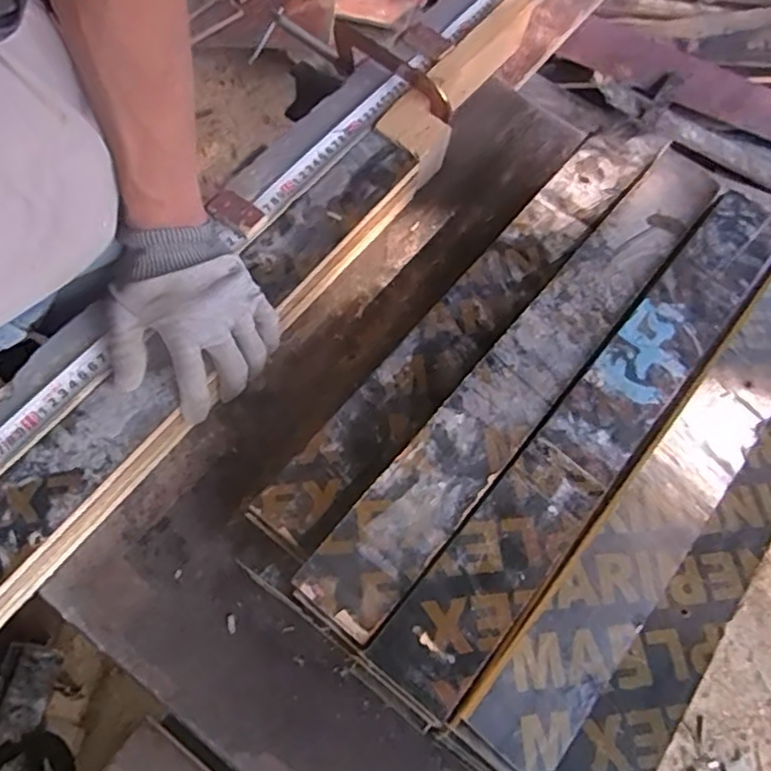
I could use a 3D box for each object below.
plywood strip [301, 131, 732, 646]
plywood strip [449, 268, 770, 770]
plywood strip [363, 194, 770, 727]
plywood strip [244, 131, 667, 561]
[{"bbox_3d":[0.120,-0.029,0.507,0.066,0.016,0.502,38,66,12],"label":"plywood strip"},{"bbox_3d":[0.224,0.058,0.493,0.073,0.016,0.494,42,68,4],"label":"plywood strip"},{"bbox_3d":[0.167,0.017,0.487,0.063,0.013,0.489,39,66,12],"label":"plywood strip"},{"bbox_3d":[0.076,-0.065,0.536,0.059,0.011,0.483,38,66,12],"label":"plywood strip"}]

